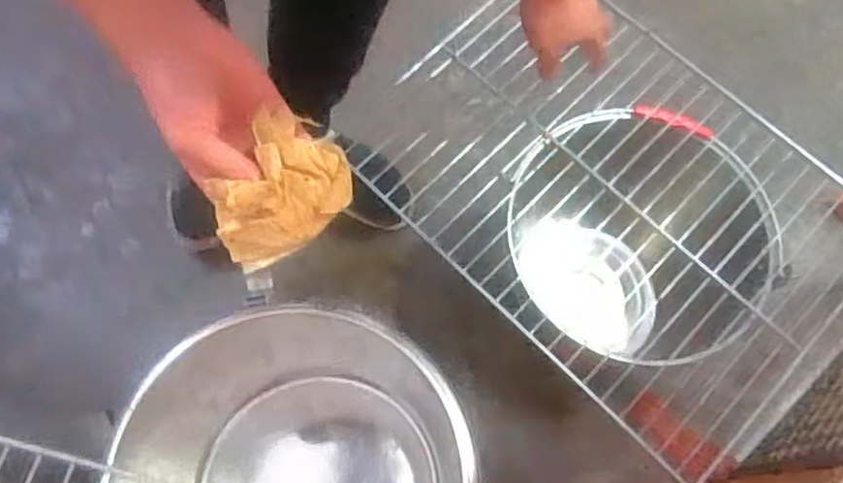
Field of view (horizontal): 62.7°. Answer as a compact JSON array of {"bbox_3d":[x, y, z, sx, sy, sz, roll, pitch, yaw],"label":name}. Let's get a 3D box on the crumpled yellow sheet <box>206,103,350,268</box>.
[{"bbox_3d":[-0.099,-0.031,0.475,0.102,0.028,0.075,-44,114,0],"label":"crumpled yellow sheet"}]

